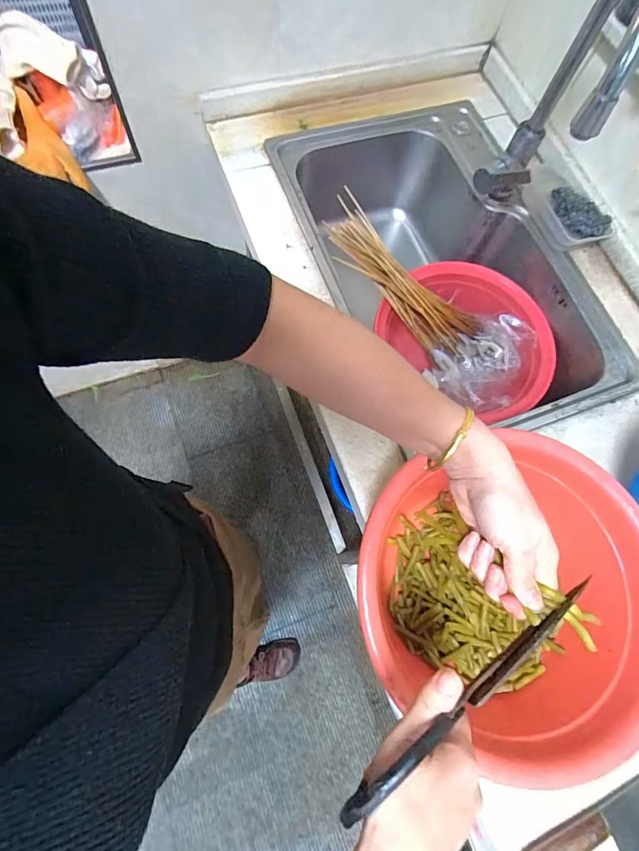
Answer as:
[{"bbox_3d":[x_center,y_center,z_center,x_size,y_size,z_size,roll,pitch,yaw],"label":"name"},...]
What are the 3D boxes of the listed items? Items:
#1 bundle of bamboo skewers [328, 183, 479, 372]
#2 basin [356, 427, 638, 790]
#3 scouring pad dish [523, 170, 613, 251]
[{"bbox_3d":[0.138,-0.259,0.732,0.331,0.048,0.104,43,73,-10],"label":"bundle of bamboo skewers"},{"bbox_3d":[0.201,0.177,0.472,0.311,0.151,0.303,2,72,-5],"label":"basin"},{"bbox_3d":[0.421,-0.378,0.713,0.085,0.045,0.180,-27,76,-13],"label":"scouring pad dish"}]

